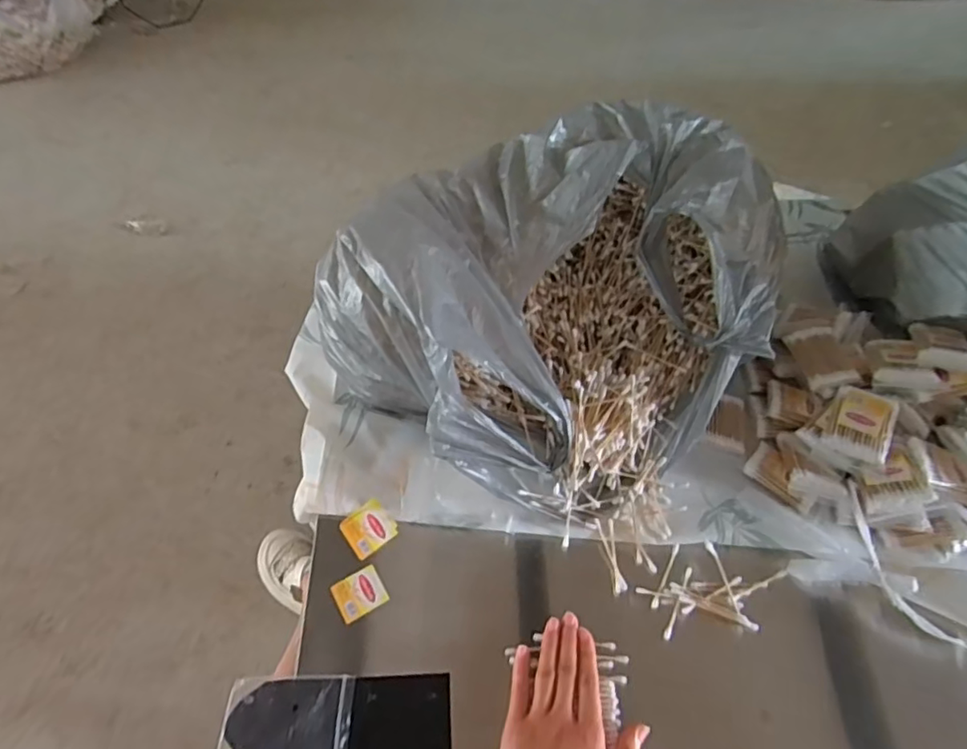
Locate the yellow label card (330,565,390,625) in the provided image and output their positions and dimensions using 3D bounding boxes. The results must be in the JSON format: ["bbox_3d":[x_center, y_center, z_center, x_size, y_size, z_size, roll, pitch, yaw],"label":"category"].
[{"bbox_3d":[-0.116,0.206,0.547,0.045,0.004,0.041,-23,54,-24],"label":"yellow label card"}]

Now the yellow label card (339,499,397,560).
[{"bbox_3d":[-0.115,0.154,0.581,0.046,0.005,0.045,-36,72,-17],"label":"yellow label card"}]

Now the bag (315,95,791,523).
[{"bbox_3d":[0.086,-0.088,0.637,0.428,0.216,0.376,-34,60,-26],"label":"bag"}]

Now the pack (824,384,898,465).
[{"bbox_3d":[0.398,0.053,0.611,0.059,0.018,0.074,26,79,22],"label":"pack"}]

